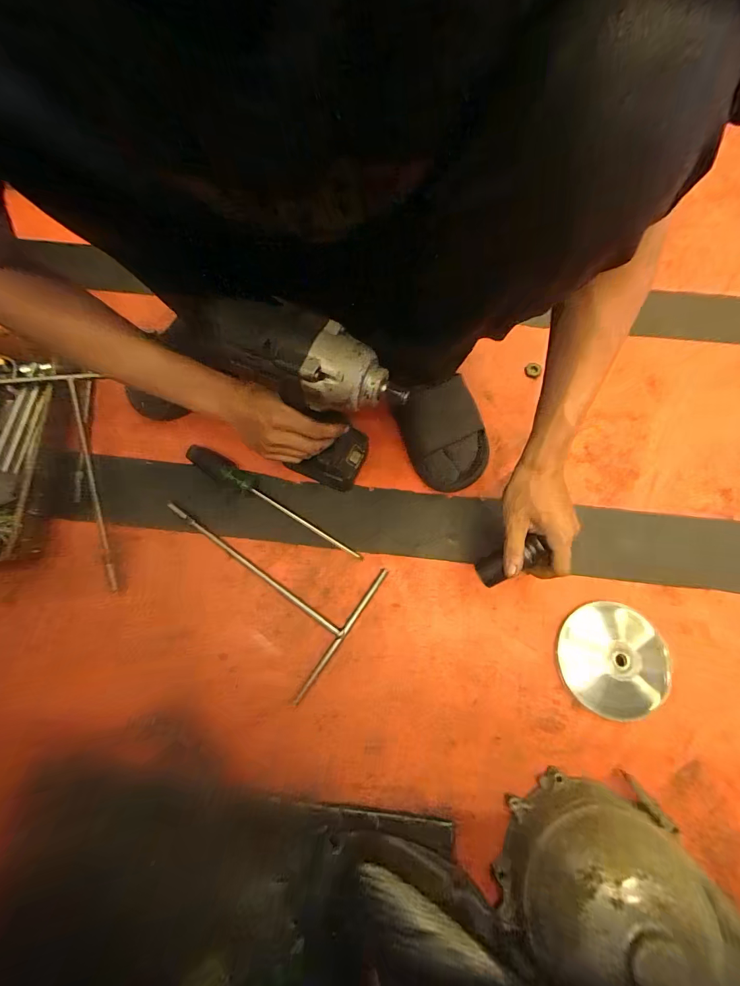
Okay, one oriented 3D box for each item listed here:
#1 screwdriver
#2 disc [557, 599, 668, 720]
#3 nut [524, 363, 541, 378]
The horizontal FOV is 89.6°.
[{"bbox_3d":[-0.133,0.009,0.527,0.279,0.039,0.031,28,75,9],"label":"screwdriver"},{"bbox_3d":[0.302,0.205,0.460,0.128,0.020,0.130,0,73,1],"label":"disc"},{"bbox_3d":[0.261,-0.197,0.598,0.024,0.006,0.024,0,73,1],"label":"nut"}]

